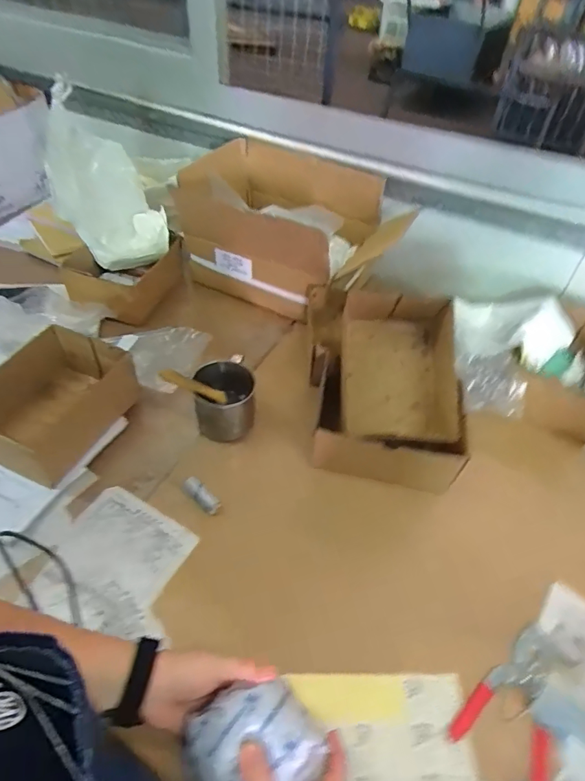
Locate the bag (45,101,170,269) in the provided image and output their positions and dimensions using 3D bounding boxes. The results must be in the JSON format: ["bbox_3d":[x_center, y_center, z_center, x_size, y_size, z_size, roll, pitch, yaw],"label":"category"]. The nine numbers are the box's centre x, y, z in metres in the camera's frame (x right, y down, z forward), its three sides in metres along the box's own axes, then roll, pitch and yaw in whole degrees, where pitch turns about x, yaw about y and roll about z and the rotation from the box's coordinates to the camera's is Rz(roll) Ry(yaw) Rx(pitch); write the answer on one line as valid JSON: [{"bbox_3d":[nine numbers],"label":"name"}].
[{"bbox_3d":[-0.365,-0.373,0.882,0.160,0.198,0.278,-24,54,-24],"label":"bag"}]

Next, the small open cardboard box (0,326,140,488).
[{"bbox_3d":[-0.347,0.015,0.666,0.162,0.099,0.200,21,50,14],"label":"small open cardboard box"}]

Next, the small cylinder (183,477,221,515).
[{"bbox_3d":[-0.121,0.140,0.619,0.058,0.022,0.023,43,56,5],"label":"small cylinder"}]

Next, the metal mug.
[{"bbox_3d":[-0.098,0.014,0.694,0.086,0.085,0.101,0,48,-5],"label":"metal mug"}]

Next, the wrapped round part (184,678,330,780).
[{"bbox_3d":[-0.031,0.296,0.385,0.102,0.049,0.087,-22,53,-22],"label":"wrapped round part"}]

